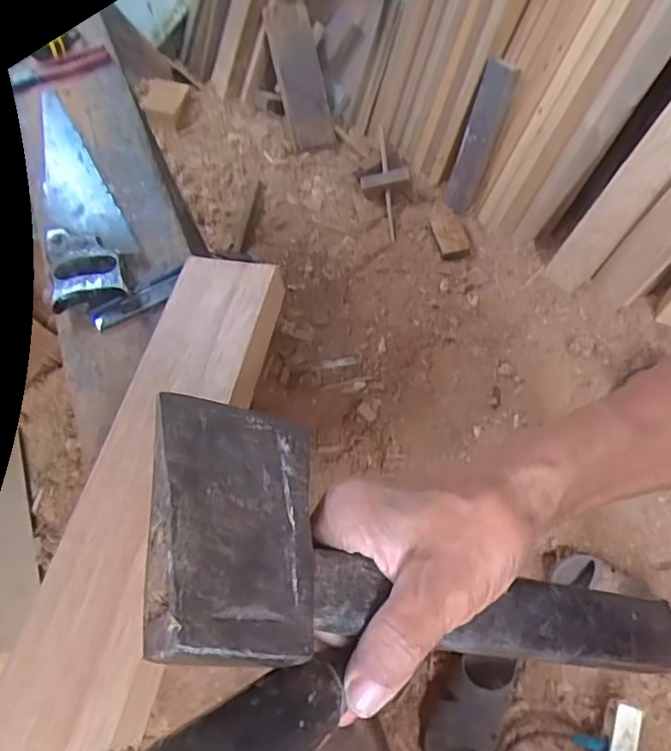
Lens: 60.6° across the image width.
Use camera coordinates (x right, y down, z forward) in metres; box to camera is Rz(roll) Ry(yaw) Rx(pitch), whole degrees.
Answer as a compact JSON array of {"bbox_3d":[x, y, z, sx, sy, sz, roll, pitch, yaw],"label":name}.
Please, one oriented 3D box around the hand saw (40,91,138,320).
[{"bbox_3d":[-0.344,-0.267,0.779,0.101,0.020,0.431,-15,61,-7],"label":"hand saw"}]

